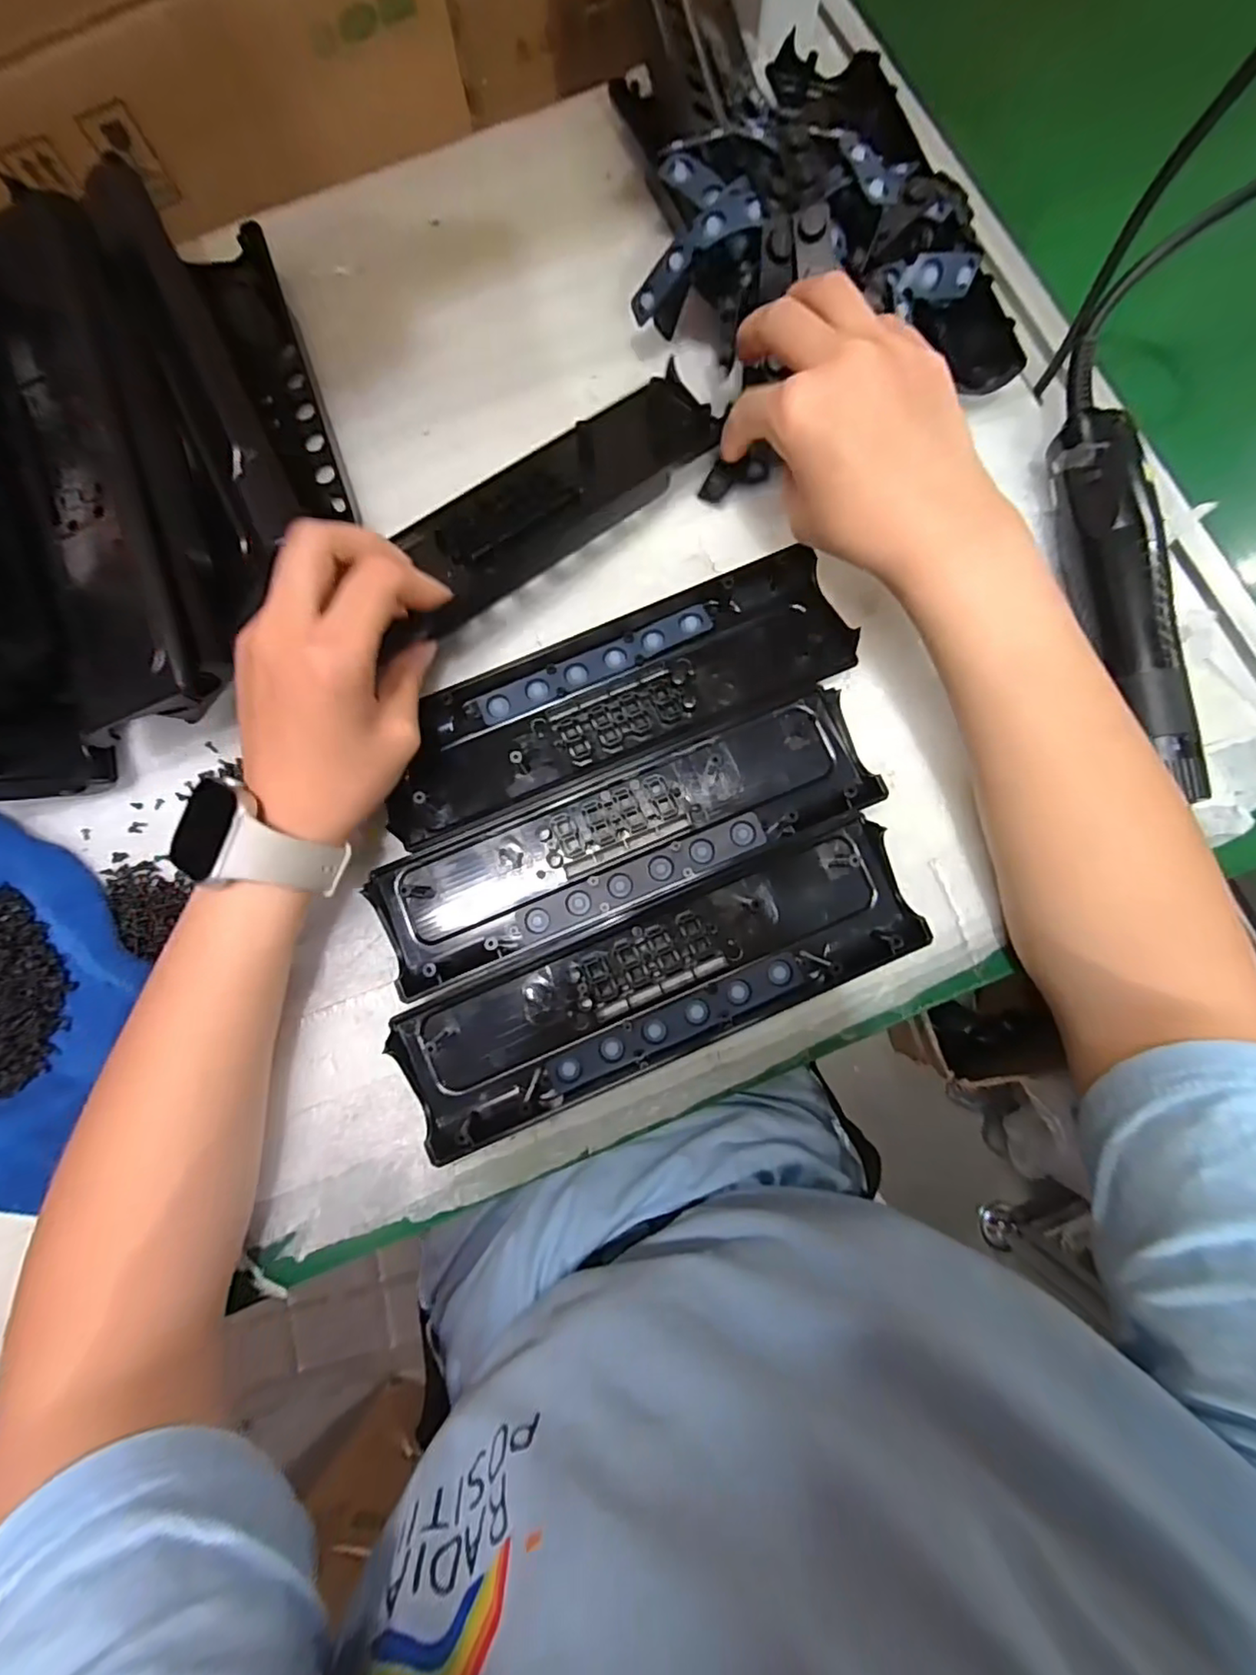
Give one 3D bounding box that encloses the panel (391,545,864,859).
[{"bbox_3d":[-0.009,-0.075,0.311,0.243,0.016,0.072,-23,81,-2],"label":"panel"}]

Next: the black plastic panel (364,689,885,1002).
[{"bbox_3d":[-0.001,0.002,0.297,0.246,0.016,0.066,-22,81,-2],"label":"black plastic panel"}]

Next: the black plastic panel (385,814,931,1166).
[{"bbox_3d":[0.016,0.070,0.289,0.246,0.018,0.068,-23,81,-2],"label":"black plastic panel"}]

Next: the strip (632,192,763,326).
[{"bbox_3d":[0.031,-0.292,0.304,0.071,0.018,0.012,-19,75,33],"label":"strip"}]

